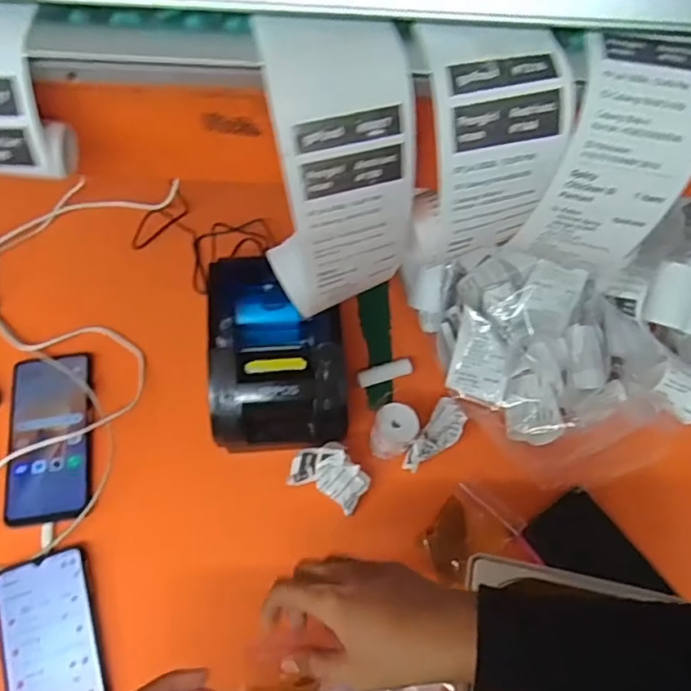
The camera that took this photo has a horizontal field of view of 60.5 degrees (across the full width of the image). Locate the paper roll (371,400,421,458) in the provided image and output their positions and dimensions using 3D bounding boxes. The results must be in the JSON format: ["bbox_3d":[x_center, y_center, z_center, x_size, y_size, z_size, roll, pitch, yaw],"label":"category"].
[{"bbox_3d":[0.046,0.085,0.569,0.039,0.047,0.045,18,63,5],"label":"paper roll"}]

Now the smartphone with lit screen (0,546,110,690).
[{"bbox_3d":[-0.241,0.256,0.488,0.074,0.008,0.165,-17,66,-12],"label":"smartphone with lit screen"}]

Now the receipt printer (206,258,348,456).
[{"bbox_3d":[-0.066,0.012,0.574,0.122,0.104,0.162,-4,64,-6],"label":"receipt printer"}]

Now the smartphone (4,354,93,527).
[{"bbox_3d":[-0.286,0.085,0.574,0.077,0.008,0.164,-7,64,-7],"label":"smartphone"}]

